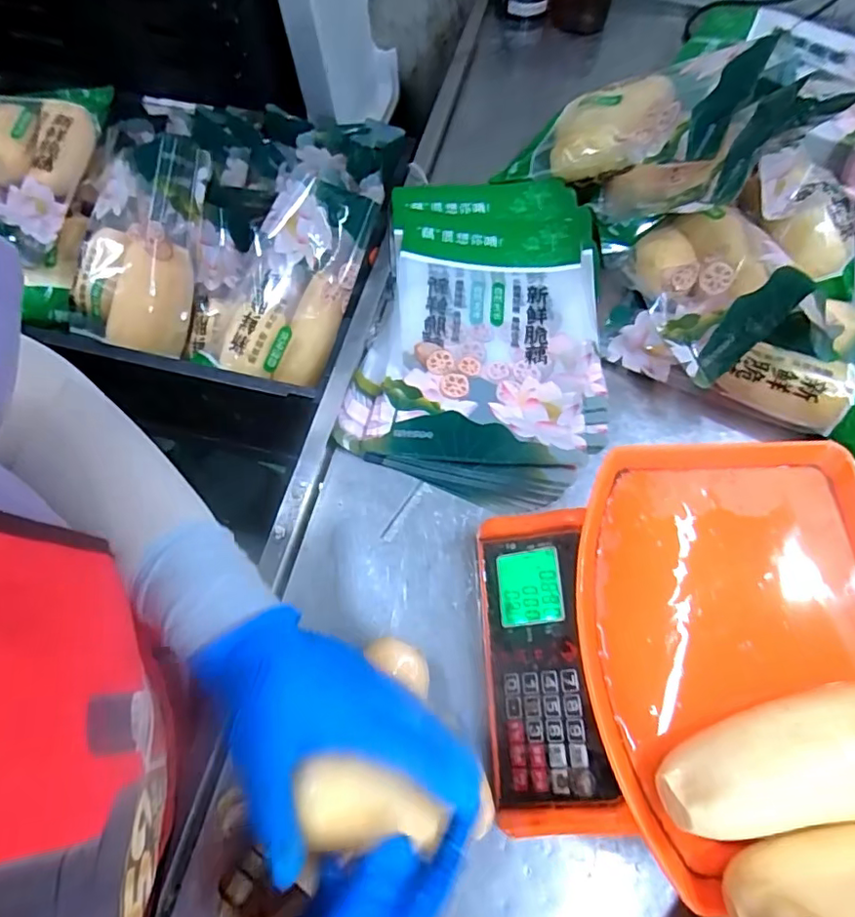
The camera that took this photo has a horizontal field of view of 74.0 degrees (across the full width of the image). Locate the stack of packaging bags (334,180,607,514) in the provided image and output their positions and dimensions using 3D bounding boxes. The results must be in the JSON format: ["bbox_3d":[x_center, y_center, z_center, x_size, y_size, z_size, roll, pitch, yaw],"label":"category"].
[{"bbox_3d":[0.062,-0.146,0.606,0.250,0.031,0.383,9,66,3],"label":"stack of packaging bags"}]

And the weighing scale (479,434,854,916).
[{"bbox_3d":[0.188,0.139,0.418,0.276,0.111,0.281,-1,66,-2],"label":"weighing scale"}]

